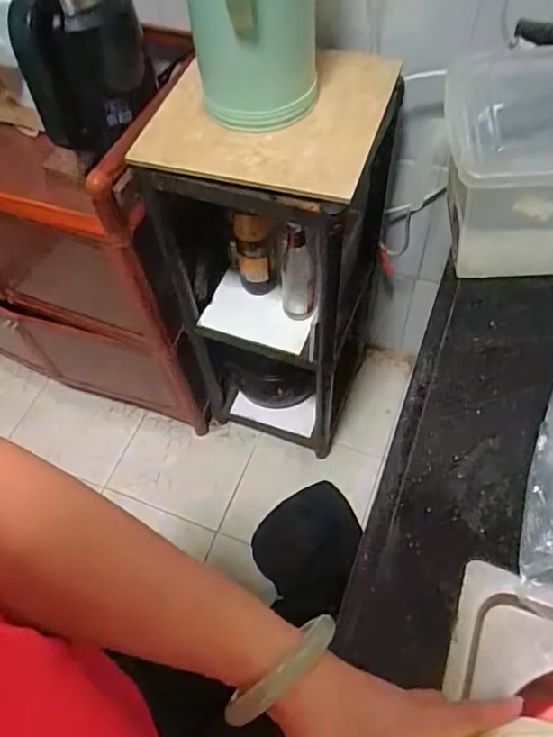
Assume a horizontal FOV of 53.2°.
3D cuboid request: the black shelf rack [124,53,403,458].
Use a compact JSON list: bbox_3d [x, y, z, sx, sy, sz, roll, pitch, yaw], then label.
[{"bbox_3d":[0.002,-0.159,1.080,0.344,0.813,0.312,17,62,14],"label":"black shelf rack"}]

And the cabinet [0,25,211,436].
[{"bbox_3d":[-0.458,-0.287,1.205,0.730,0.732,0.391,17,62,14],"label":"cabinet"}]

